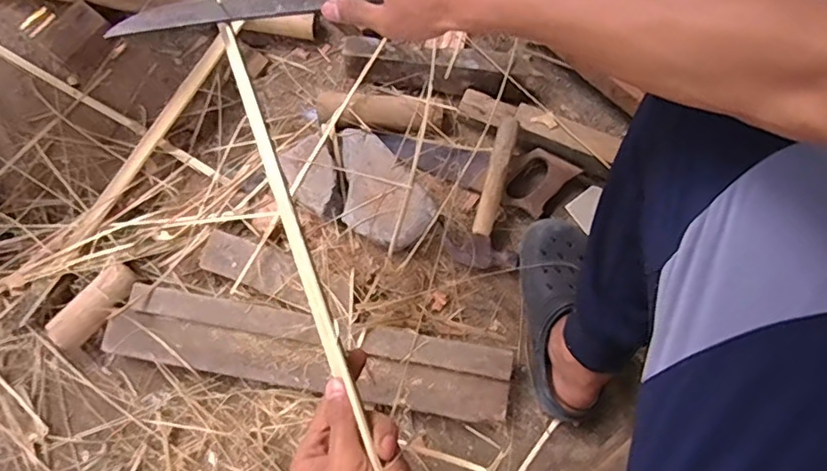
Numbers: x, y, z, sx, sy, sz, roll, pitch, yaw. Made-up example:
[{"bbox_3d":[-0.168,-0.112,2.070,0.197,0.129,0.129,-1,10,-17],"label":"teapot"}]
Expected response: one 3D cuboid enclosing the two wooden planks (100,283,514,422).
[{"bbox_3d":[-0.143,0.165,0.783,0.542,0.053,0.102,10,77,2],"label":"two wooden planks"}]

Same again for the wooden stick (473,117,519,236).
[{"bbox_3d":[0.118,-0.084,0.808,0.027,0.025,0.167,15,96,3],"label":"wooden stick"}]

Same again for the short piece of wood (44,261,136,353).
[{"bbox_3d":[-0.451,0.103,0.803,0.145,0.051,0.054,-44,81,-9],"label":"short piece of wood"}]

